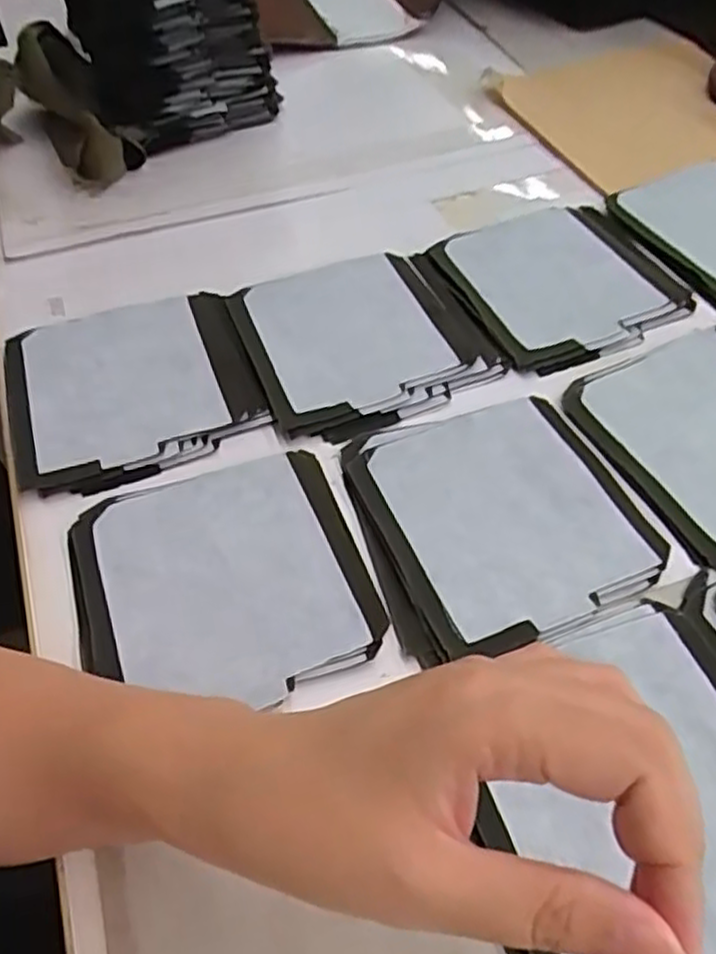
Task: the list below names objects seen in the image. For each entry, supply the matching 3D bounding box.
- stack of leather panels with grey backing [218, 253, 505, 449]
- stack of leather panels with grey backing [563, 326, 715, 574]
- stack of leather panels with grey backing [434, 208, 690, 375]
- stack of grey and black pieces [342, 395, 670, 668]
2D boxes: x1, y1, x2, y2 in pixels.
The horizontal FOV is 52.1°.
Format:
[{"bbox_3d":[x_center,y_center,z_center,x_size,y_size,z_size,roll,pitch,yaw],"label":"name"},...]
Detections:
[{"bbox_3d":[0.004,-0.093,0.464,0.145,0.012,0.145,-16,52,-11],"label":"stack of leather panels with grey backing"},{"bbox_3d":[0.202,-0.025,0.410,0.130,0.009,0.143,-19,53,-12],"label":"stack of leather panels with grey backing"},{"bbox_3d":[0.139,-0.135,0.497,0.137,0.011,0.141,-17,52,-11],"label":"stack of leather panels with grey backing"},{"bbox_3d":[0.072,0.015,0.376,0.136,0.008,0.138,-14,52,-9],"label":"stack of grey and black pieces"}]

